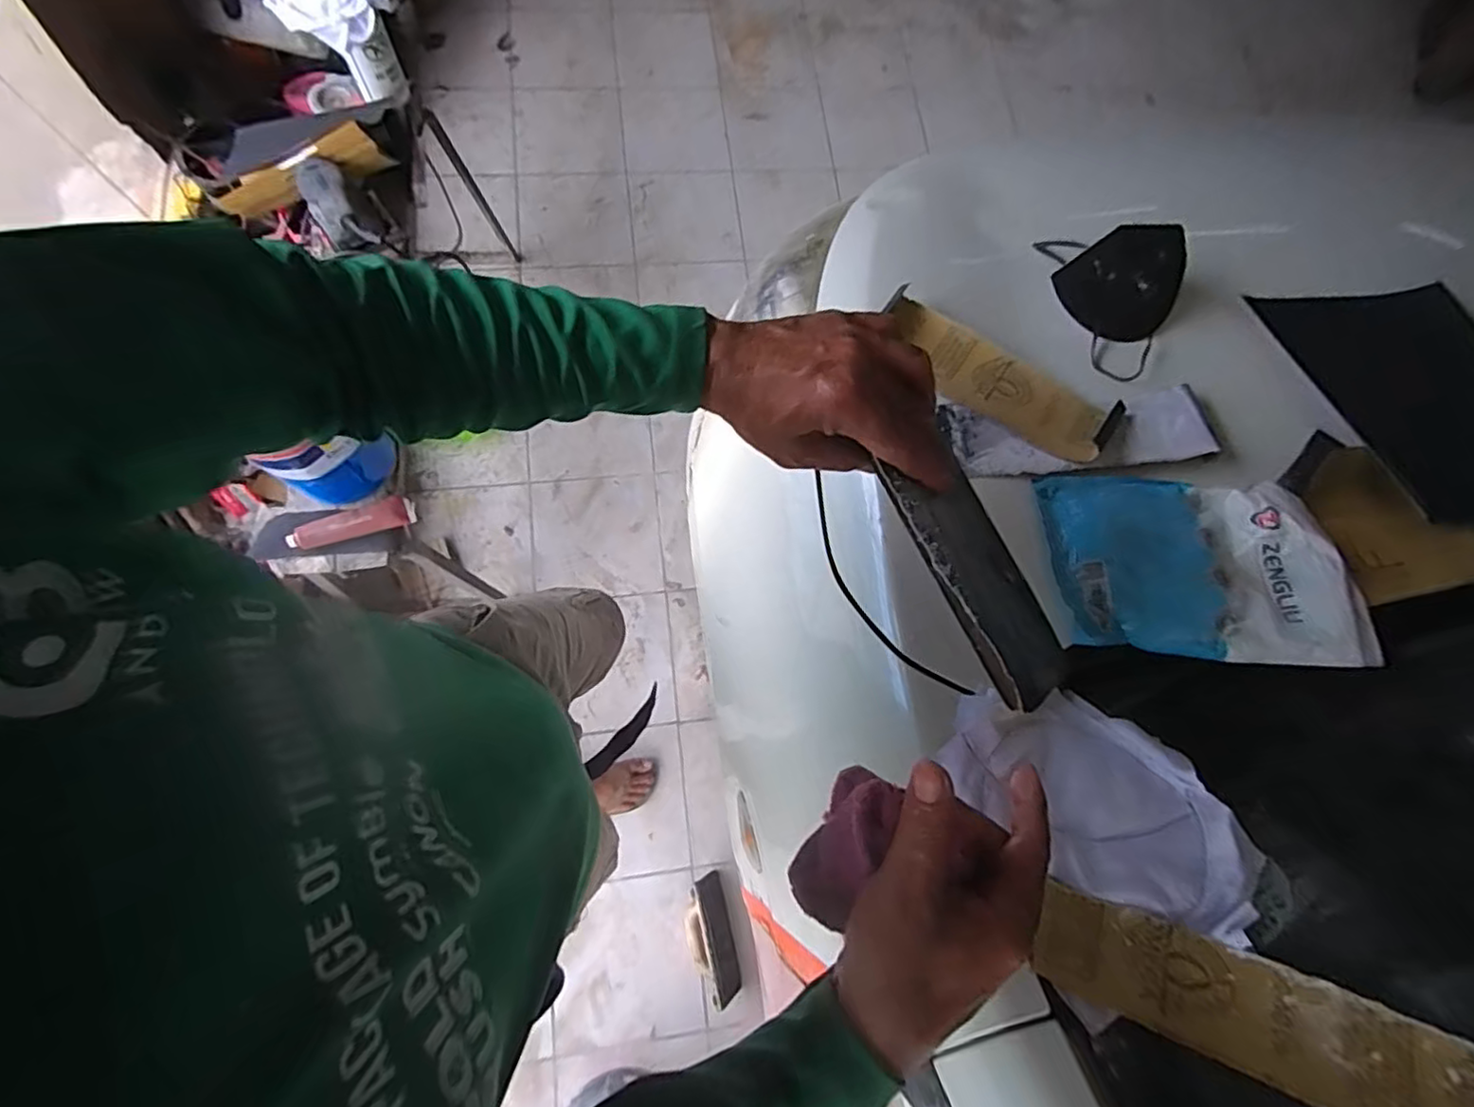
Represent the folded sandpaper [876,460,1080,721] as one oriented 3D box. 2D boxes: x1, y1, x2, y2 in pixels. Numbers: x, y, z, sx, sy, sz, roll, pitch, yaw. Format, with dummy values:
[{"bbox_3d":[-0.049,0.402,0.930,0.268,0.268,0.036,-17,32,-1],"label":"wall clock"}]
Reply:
[{"bbox_3d":[0.151,0.016,0.387,0.098,0.013,0.150,-7,68,-43],"label":"folded sandpaper"}]

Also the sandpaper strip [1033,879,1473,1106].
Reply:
[{"bbox_3d":[0.330,0.281,0.365,0.283,0.009,0.063,15,55,21],"label":"sandpaper strip"}]

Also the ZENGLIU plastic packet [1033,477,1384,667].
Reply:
[{"bbox_3d":[0.366,0.007,0.501,0.216,0.016,0.149,3,66,7],"label":"ZENGLIU plastic packet"}]

